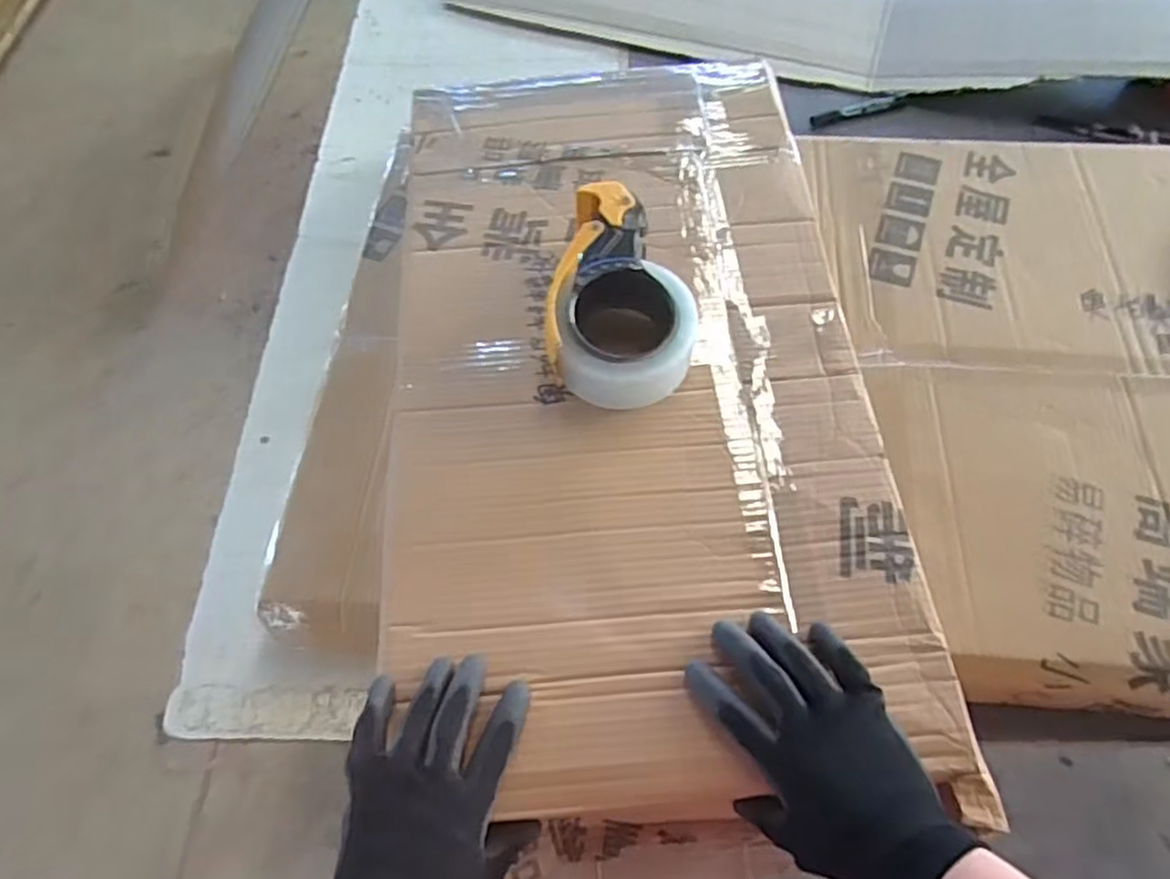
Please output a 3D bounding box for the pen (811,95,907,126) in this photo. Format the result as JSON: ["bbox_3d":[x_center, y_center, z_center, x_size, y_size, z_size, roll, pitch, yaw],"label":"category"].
[{"bbox_3d":[0.336,-0.404,0.882,0.128,0.009,0.021,-20,63,-8],"label":"pen"}]

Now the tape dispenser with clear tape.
[{"bbox_3d":[0.030,-0.112,0.565,0.113,0.058,0.180,3,62,4],"label":"tape dispenser with clear tape"}]

